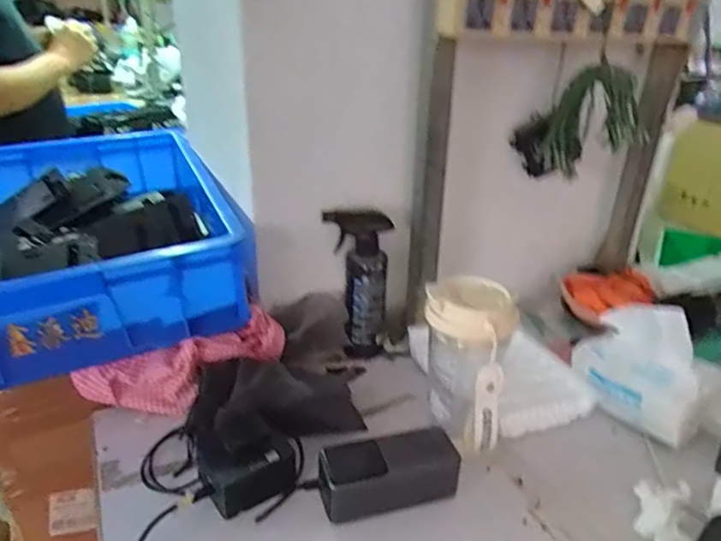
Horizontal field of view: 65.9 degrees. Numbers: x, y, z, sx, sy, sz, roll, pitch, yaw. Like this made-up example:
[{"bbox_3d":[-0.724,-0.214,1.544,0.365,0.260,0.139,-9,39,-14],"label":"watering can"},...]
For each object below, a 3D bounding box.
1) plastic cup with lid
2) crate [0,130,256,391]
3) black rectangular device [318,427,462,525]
[{"bbox_3d":[0.107,0.108,0.569,0.087,0.186,0.087,5,26,10],"label":"plastic cup with lid"},{"bbox_3d":[-0.441,-0.062,0.833,0.442,0.130,0.614,-11,28,-23],"label":"crate"},{"bbox_3d":[0.026,0.196,0.541,0.134,0.052,0.055,-6,27,-13],"label":"black rectangular device"}]

